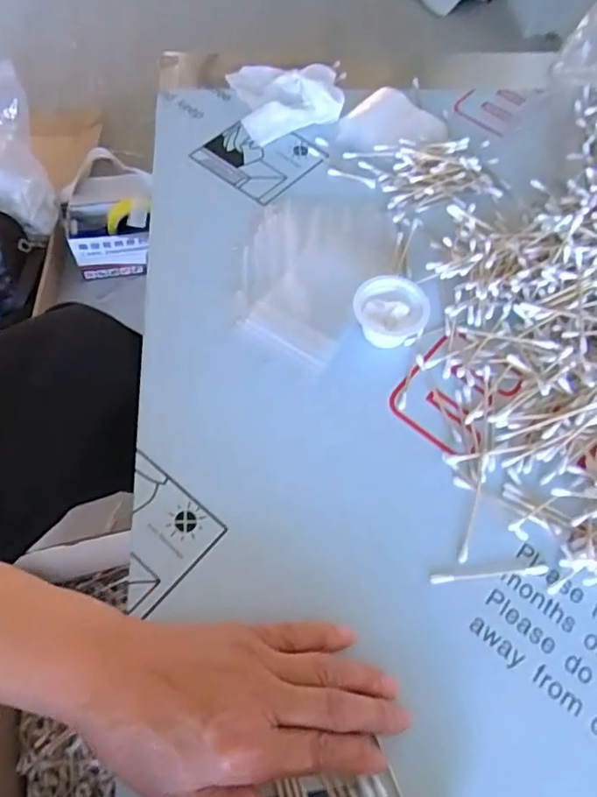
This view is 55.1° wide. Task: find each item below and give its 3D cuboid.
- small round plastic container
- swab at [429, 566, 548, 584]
[{"bbox_3d":[0.068,-0.065,0.428,0.054,0.025,0.046,2,63,-1],"label":"small round plastic container"},{"bbox_3d":[0.118,0.108,0.352,0.074,0.004,0.006,-4,63,-4],"label":"swab"}]

